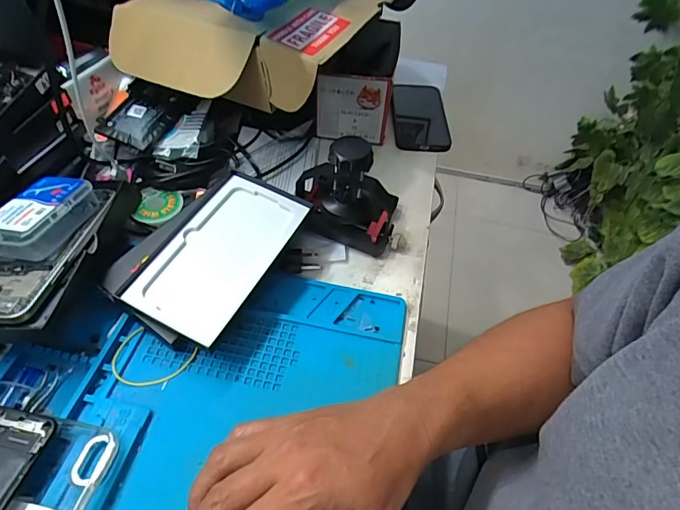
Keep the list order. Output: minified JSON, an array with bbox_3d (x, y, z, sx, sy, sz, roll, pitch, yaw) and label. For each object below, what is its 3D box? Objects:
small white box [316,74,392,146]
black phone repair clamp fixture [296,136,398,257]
[{"bbox_3d":[0.016,-0.184,0.553,0.089,0.088,0.017,6,49,0],"label":"small white box"},{"bbox_3d":[0.004,-0.065,0.442,0.108,0.101,0.047,17,50,10],"label":"black phone repair clamp fixture"}]

